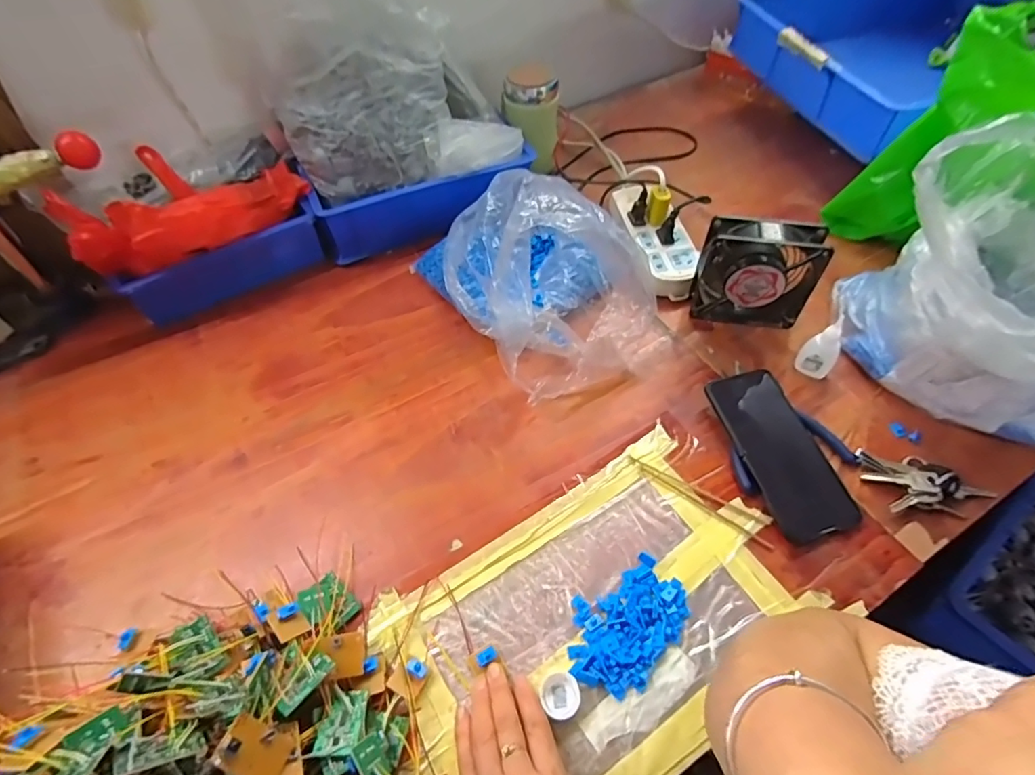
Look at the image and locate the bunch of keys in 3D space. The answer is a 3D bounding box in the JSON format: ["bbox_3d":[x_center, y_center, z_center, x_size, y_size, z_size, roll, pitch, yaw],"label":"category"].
[{"bbox_3d":[0.390,0.088,0.497,0.115,0.020,0.060,2,52,5],"label":"bunch of keys"}]

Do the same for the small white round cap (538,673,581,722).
[{"bbox_3d":[0.034,0.234,0.402,0.027,0.008,0.029,-2,52,2],"label":"small white round cap"}]

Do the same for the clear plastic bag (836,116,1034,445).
[{"bbox_3d":[0.478,-0.106,0.503,0.210,0.234,0.233,-35,58,-22],"label":"clear plastic bag"}]

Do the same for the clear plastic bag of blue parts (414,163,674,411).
[{"bbox_3d":[0.029,-0.156,0.595,0.217,0.181,0.284,-24,54,-15],"label":"clear plastic bag of blue parts"}]

